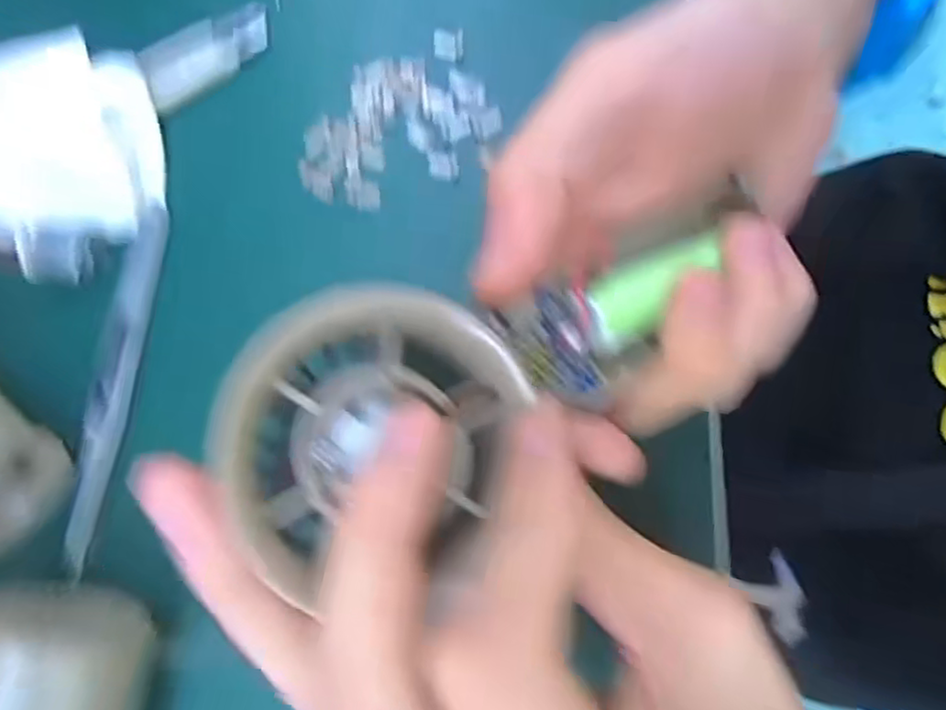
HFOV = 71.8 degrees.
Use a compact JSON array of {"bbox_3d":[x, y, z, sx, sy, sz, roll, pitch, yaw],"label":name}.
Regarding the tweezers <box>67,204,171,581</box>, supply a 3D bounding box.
[{"bbox_3d":[-0.123,0.007,0.224,0.014,0.005,0.124,8,80,2],"label":"tweezers"}]

